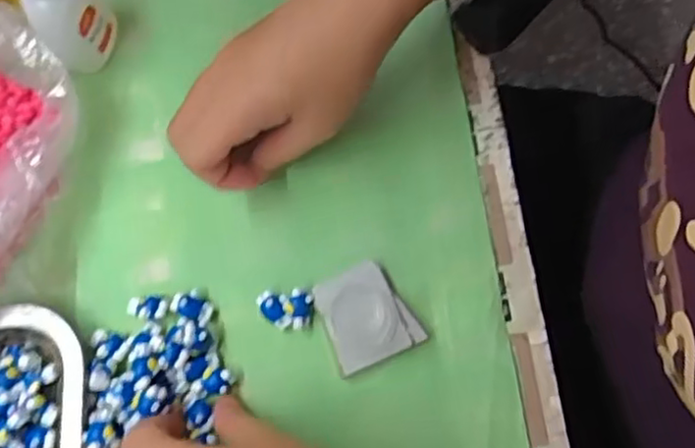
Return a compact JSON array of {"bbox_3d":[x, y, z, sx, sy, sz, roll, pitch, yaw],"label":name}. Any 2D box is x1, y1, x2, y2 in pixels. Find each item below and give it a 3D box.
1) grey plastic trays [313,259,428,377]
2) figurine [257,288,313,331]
[{"bbox_3d":[0.009,0.048,0.353,0.046,0.010,0.050,-24,77,-4],"label":"grey plastic trays"},{"bbox_3d":[-0.034,0.046,0.358,0.030,0.013,0.020,0,76,2],"label":"figurine"}]

